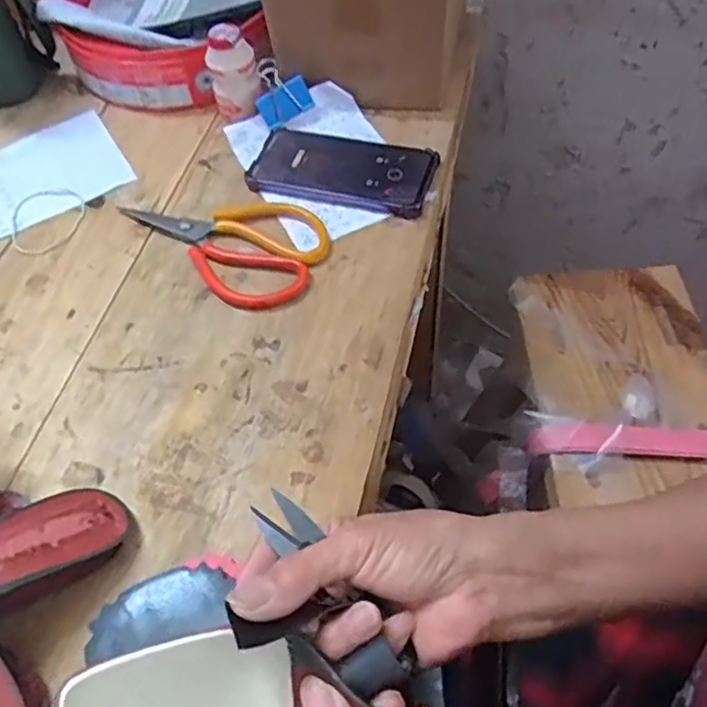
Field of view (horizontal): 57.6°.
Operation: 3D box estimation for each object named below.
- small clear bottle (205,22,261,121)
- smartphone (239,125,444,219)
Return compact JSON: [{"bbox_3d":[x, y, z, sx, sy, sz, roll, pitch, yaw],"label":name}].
[{"bbox_3d":[-0.115,-0.271,0.625,0.047,0.078,0.043,-17,57,-6],"label":"small clear bottle"},{"bbox_3d":[-0.011,-0.173,0.583,0.164,0.012,0.085,13,59,13],"label":"smartphone"}]

